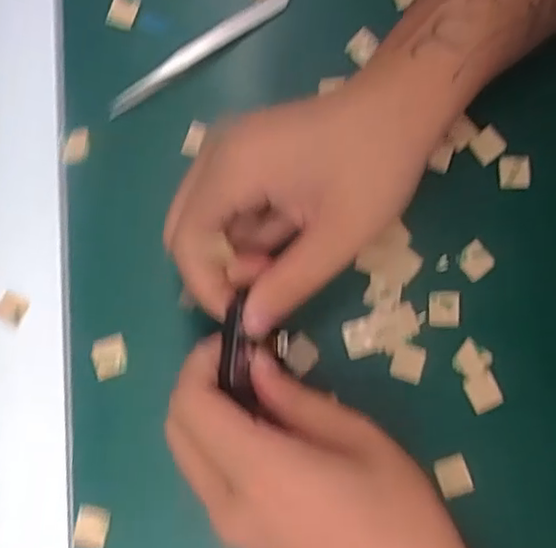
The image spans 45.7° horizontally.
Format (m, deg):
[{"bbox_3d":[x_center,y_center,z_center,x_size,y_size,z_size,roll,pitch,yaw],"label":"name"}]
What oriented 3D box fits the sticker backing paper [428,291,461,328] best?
[{"bbox_3d":[0.086,0.018,0.341,0.016,0.004,0.019,4,79,1],"label":"sticker backing paper"}]

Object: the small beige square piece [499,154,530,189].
[{"bbox_3d":[0.128,-0.056,0.357,0.017,0.004,0.019,0,79,0],"label":"small beige square piece"}]

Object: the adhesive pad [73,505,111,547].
[{"bbox_3d":[-0.090,0.123,0.318,0.016,0.005,0.020,12,80,2],"label":"adhesive pad"}]

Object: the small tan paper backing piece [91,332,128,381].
[{"bbox_3d":[-0.085,0.042,0.334,0.018,0.004,0.020,-19,80,-3],"label":"small tan paper backing piece"}]

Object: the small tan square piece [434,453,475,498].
[{"bbox_3d":[0.087,0.100,0.326,0.015,0.005,0.018,-21,80,-4],"label":"small tan square piece"}]

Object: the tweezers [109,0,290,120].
[{"bbox_3d":[-0.042,-0.124,0.365,0.121,0.012,0.009,-37,82,-7],"label":"tweezers"}]

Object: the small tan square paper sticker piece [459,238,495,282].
[{"bbox_3d":[0.104,-0.007,0.348,0.018,0.004,0.017,-42,82,-7],"label":"small tan square paper sticker piece"}]

